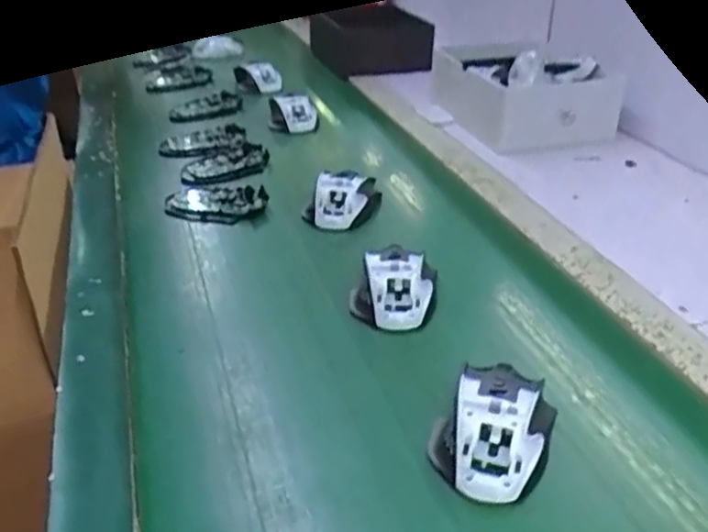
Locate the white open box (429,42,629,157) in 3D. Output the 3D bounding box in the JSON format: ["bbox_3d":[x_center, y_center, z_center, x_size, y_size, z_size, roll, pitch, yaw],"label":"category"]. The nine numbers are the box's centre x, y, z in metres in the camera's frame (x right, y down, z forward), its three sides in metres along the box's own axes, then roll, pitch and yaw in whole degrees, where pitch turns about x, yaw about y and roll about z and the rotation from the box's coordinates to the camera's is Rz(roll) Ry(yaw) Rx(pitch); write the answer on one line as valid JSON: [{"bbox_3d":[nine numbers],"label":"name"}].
[{"bbox_3d":[0.249,-0.264,0.989,0.205,0.098,0.248,-9,32,-13],"label":"white open box"}]

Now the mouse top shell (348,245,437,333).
[{"bbox_3d":[0.039,0.016,0.588,0.082,0.037,0.091,3,32,6],"label":"mouse top shell"}]

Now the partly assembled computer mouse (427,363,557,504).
[{"bbox_3d":[0.094,0.105,0.443,0.074,0.035,0.105,16,35,25],"label":"partly assembled computer mouse"}]

